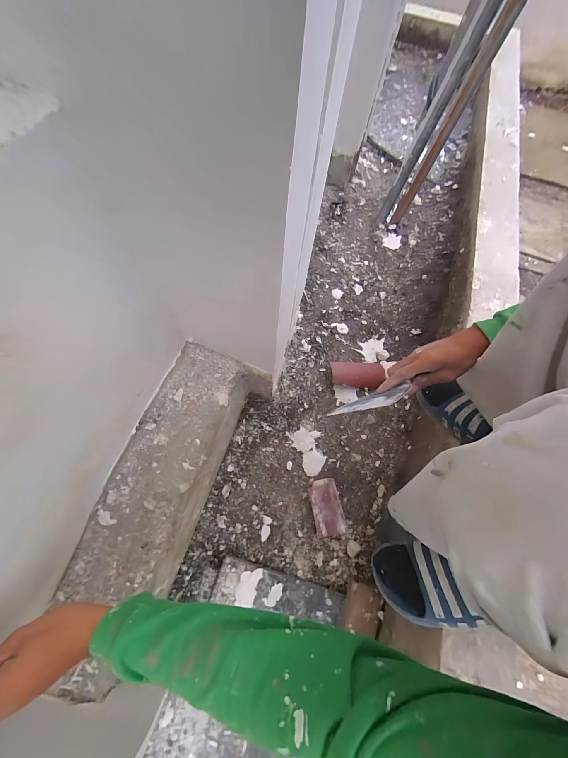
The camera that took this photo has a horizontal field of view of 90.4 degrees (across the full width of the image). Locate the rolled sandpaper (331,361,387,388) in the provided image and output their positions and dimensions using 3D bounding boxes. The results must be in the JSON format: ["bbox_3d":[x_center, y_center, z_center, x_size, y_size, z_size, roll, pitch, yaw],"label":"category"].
[{"bbox_3d":[0.209,-0.016,0.796,0.151,0.041,0.077,4,68,-3],"label":"rolled sandpaper"}]

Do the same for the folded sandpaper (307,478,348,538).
[{"bbox_3d":[0.108,0.316,0.692,0.073,0.044,0.132,-9,72,-8],"label":"folded sandpaper"}]

